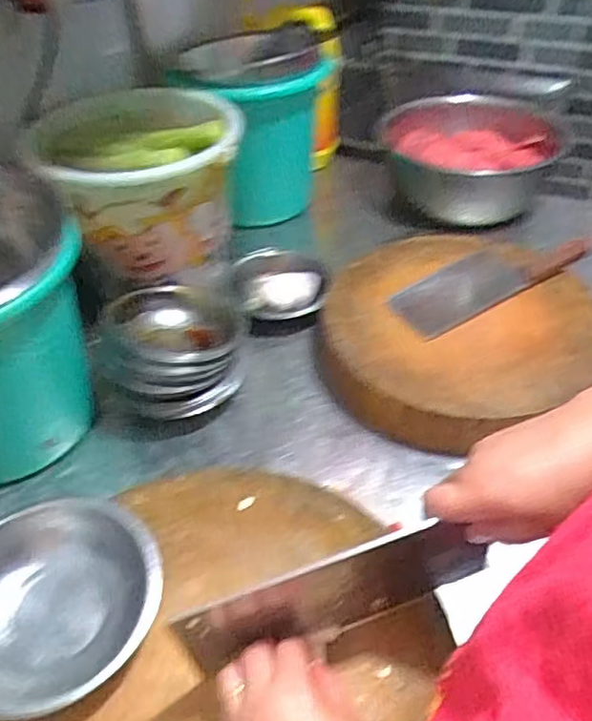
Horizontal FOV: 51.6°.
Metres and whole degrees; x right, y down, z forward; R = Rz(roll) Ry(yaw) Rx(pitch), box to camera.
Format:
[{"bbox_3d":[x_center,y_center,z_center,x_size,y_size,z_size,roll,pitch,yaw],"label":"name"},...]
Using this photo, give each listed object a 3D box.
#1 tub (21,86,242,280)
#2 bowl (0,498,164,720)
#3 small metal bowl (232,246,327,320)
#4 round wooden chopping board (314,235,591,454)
[{"bbox_3d":[-0.207,-0.255,0.877,0.249,0.181,0.258,-7,43,-4],"label":"tub"},{"bbox_3d":[-0.189,0.192,0.484,0.162,0.061,0.150,-2,43,1],"label":"bowl"},{"bbox_3d":[-0.024,-0.111,0.945,0.135,0.045,0.164,-11,43,-9],"label":"small metal bowl"},{"bbox_3d":[0.217,-0.042,0.837,0.354,0.088,0.371,-2,43,1],"label":"round wooden chopping board"}]

